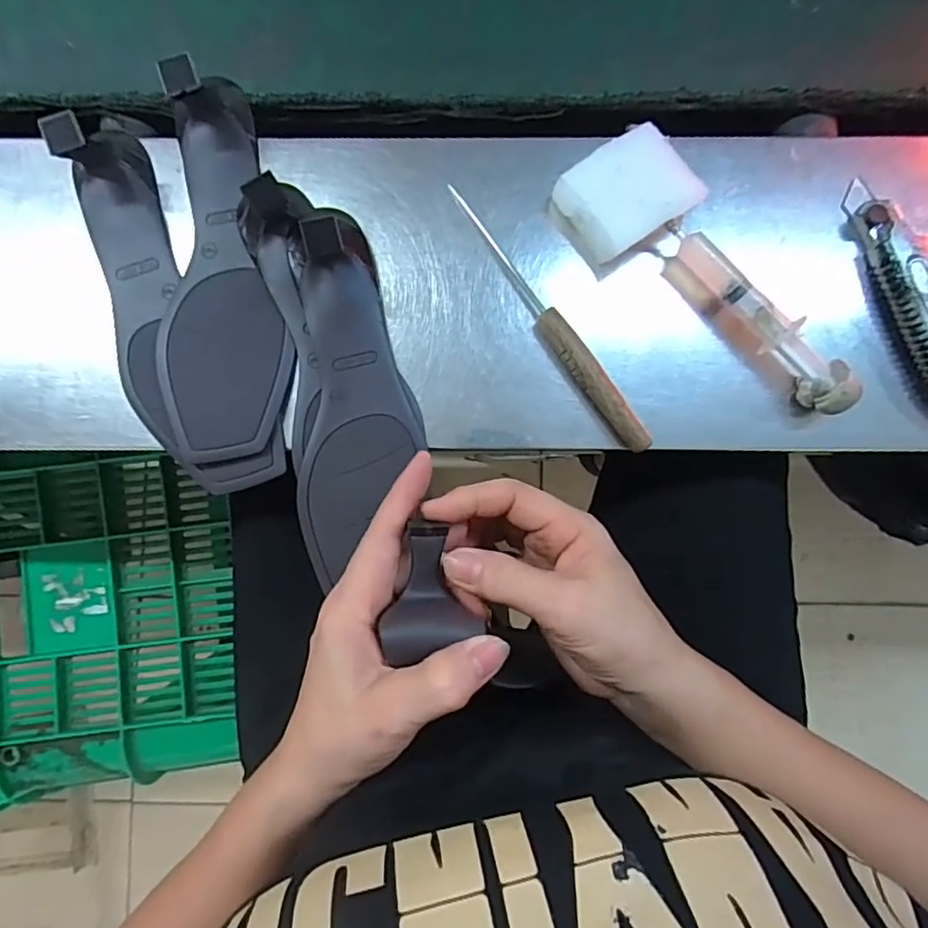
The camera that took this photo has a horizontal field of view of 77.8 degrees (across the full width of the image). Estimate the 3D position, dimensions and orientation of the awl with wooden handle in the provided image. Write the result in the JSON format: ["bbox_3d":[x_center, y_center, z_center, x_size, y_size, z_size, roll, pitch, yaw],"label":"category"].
[{"bbox_3d":[0.049,-0.088,0.348,0.017,0.018,0.194,-37,87,-2],"label":"awl with wooden handle"}]

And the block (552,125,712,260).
[{"bbox_3d":[0.098,-0.161,0.348,0.068,0.030,0.058,-33,87,-2],"label":"block"}]

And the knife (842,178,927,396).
[{"bbox_3d":[0.275,-0.094,0.346,0.038,0.023,0.160,-30,86,-2],"label":"knife"}]

